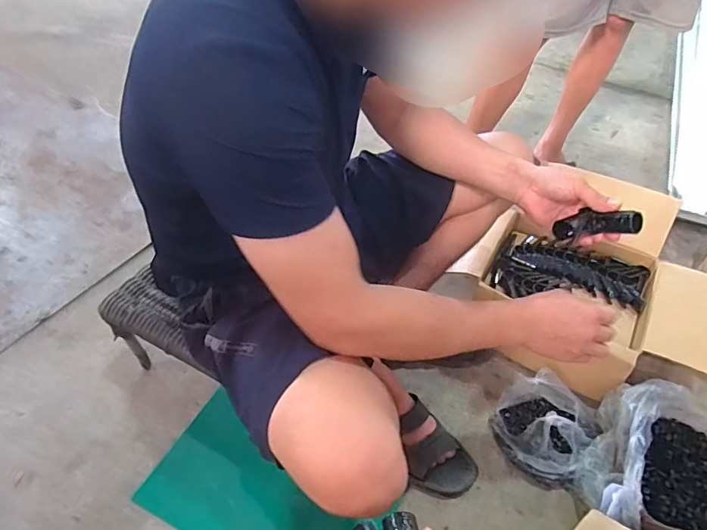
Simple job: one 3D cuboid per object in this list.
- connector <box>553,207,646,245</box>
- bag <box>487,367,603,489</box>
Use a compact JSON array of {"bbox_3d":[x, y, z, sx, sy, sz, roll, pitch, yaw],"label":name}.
[{"bbox_3d":[0.333,-0.057,0.659,0.103,0.033,0.040,-6,45,14],"label":"connector"},{"bbox_3d":[0.331,0.273,0.841,0.157,0.110,0.159,32,53,26],"label":"bag"}]

